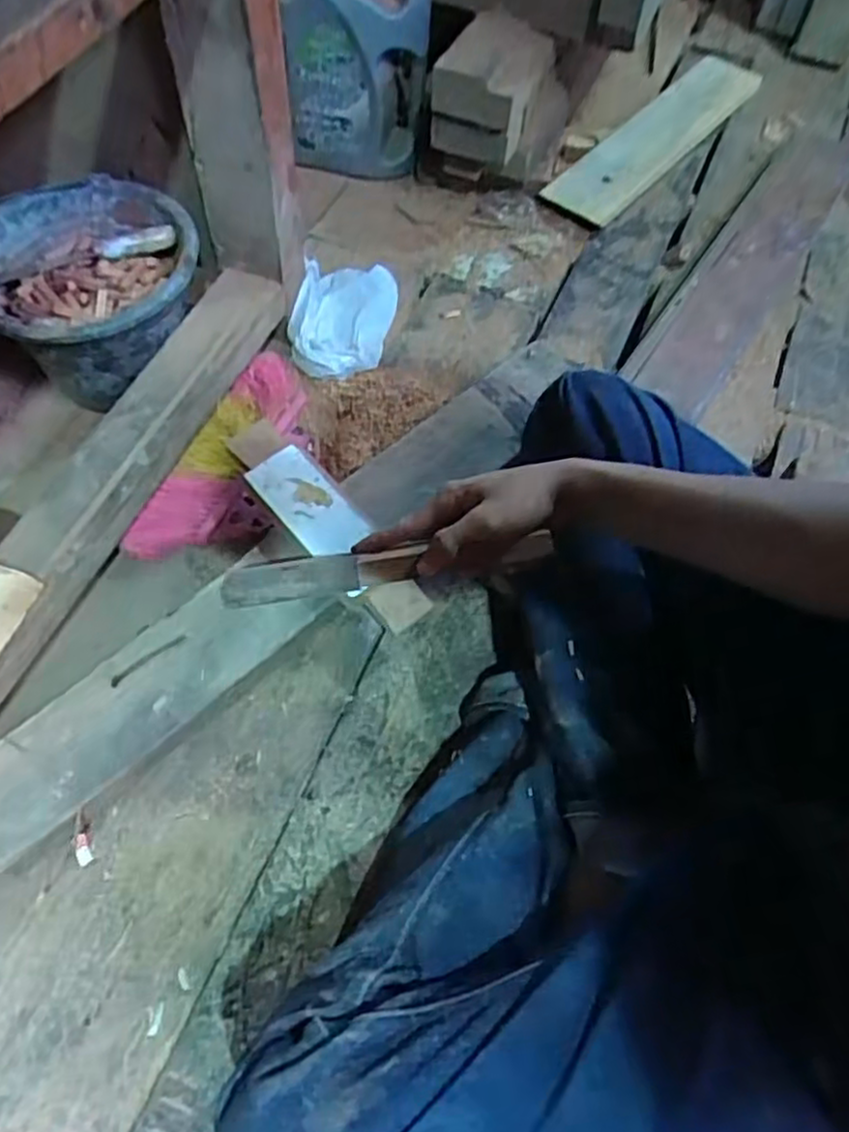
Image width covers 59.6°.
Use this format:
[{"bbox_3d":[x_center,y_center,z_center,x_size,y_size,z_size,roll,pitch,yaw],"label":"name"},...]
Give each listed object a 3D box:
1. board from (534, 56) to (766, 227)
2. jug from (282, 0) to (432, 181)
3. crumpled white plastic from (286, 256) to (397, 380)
[{"bbox_3d":[0.368,-0.681,1.168,0.107,0.020,0.504,41,67,8],"label":"board"},{"bbox_3d":[-0.095,-0.688,1.023,0.198,0.265,0.110,-3,60,-5],"label":"jug"},{"bbox_3d":[-0.106,-0.320,0.950,0.119,0.040,0.220,11,59,3],"label":"crumpled white plastic"}]

